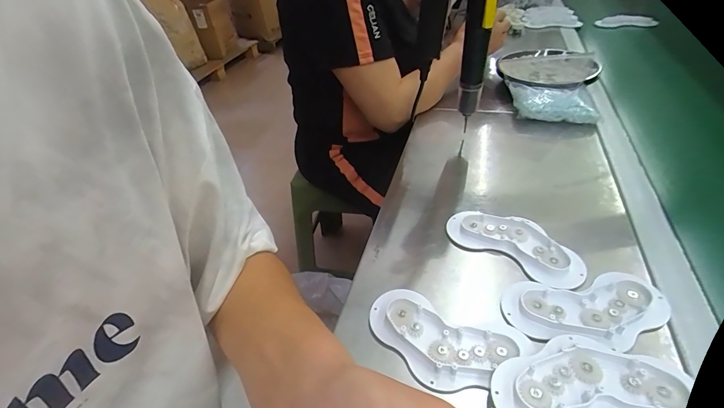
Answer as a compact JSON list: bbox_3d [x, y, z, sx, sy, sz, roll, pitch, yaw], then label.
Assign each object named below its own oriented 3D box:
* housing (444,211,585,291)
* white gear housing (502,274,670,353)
[{"bbox_3d":[0.174,0.045,0.416,0.069,0.020,0.149,-35,47,-29],"label":"housing"},{"bbox_3d":[0.215,0.102,0.343,0.148,0.017,0.070,-5,40,2],"label":"white gear housing"}]

